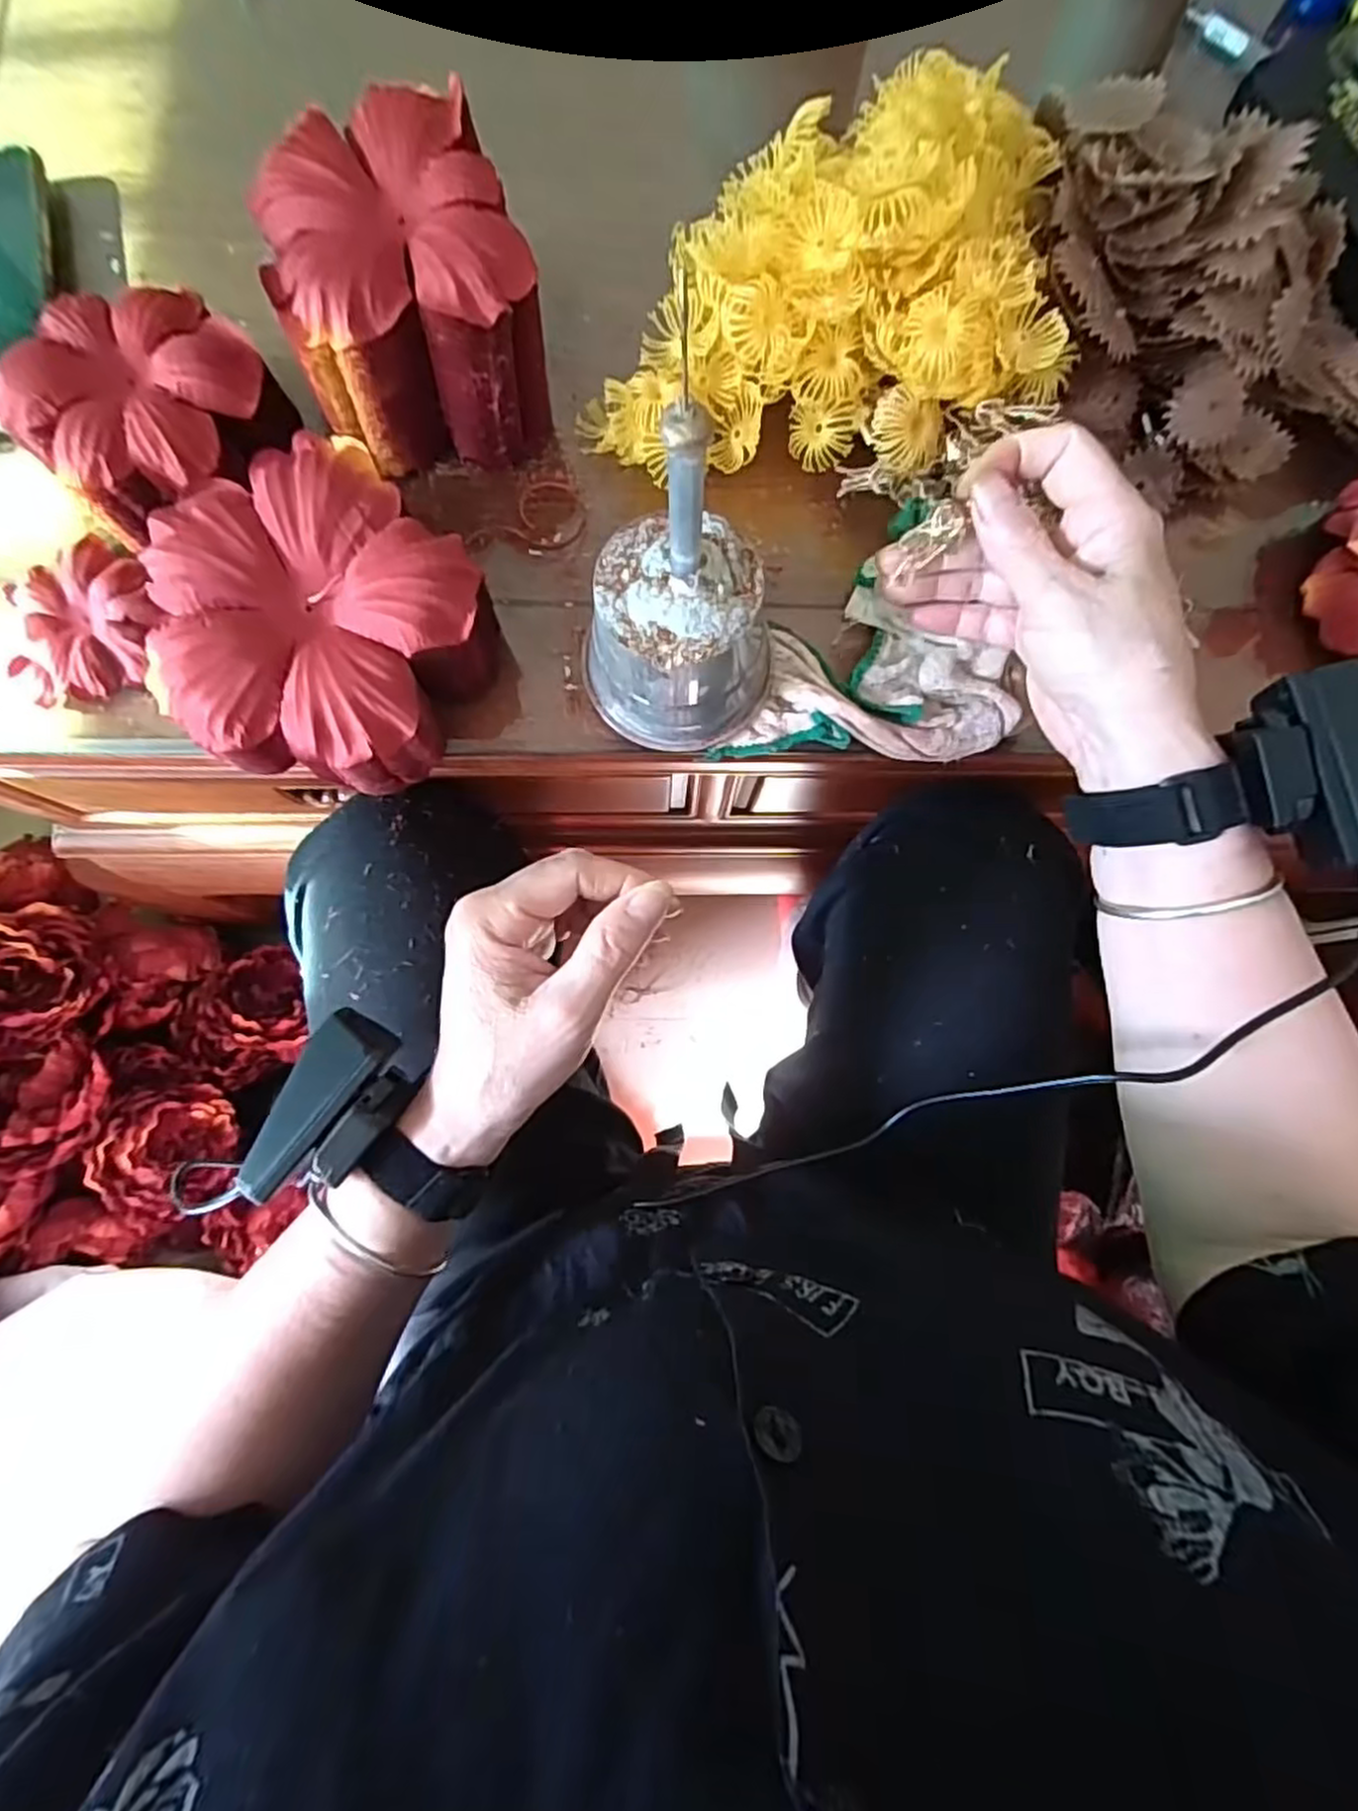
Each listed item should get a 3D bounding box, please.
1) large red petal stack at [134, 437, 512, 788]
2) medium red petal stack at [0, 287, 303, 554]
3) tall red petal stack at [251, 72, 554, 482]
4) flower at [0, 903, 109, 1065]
[{"bbox_3d":[-0.158,-0.118,0.328,0.130,0.060,0.134,42,83,5],"label":"large red petal stack"},{"bbox_3d":[-0.236,-0.216,0.343,0.110,0.063,0.091,-18,82,-4],"label":"medium red petal stack"},{"bbox_3d":[-0.119,-0.271,0.340,0.106,0.088,0.106,-13,82,-3],"label":"tall red petal stack"},{"bbox_3d":[-0.528,0.064,0.597,0.077,0.084,0.128,11,81,0],"label":"flower"}]

